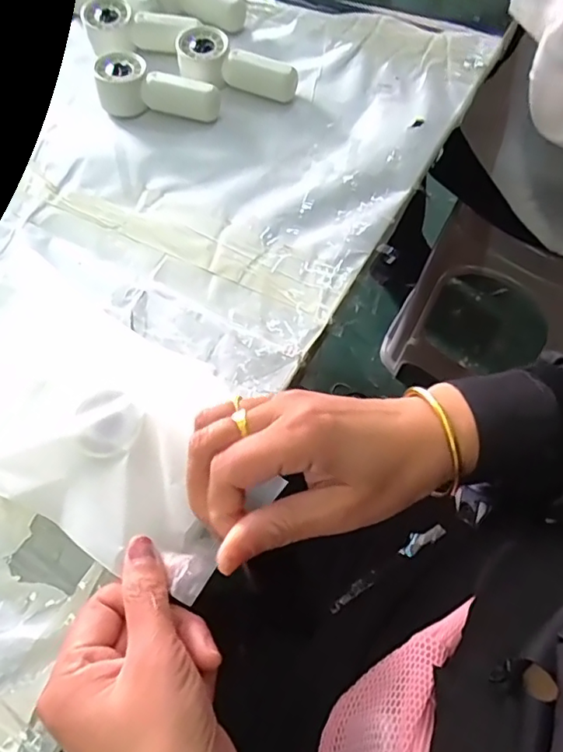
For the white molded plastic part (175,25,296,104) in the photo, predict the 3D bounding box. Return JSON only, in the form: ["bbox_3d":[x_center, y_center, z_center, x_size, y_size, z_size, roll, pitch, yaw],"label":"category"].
[{"bbox_3d":[-0.042,-0.267,0.488,0.106,0.034,0.042,28,67,14],"label":"white molded plastic part"}]

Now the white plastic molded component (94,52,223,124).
[{"bbox_3d":[-0.106,-0.255,0.488,0.105,0.033,0.042,6,64,4],"label":"white plastic molded component"}]

